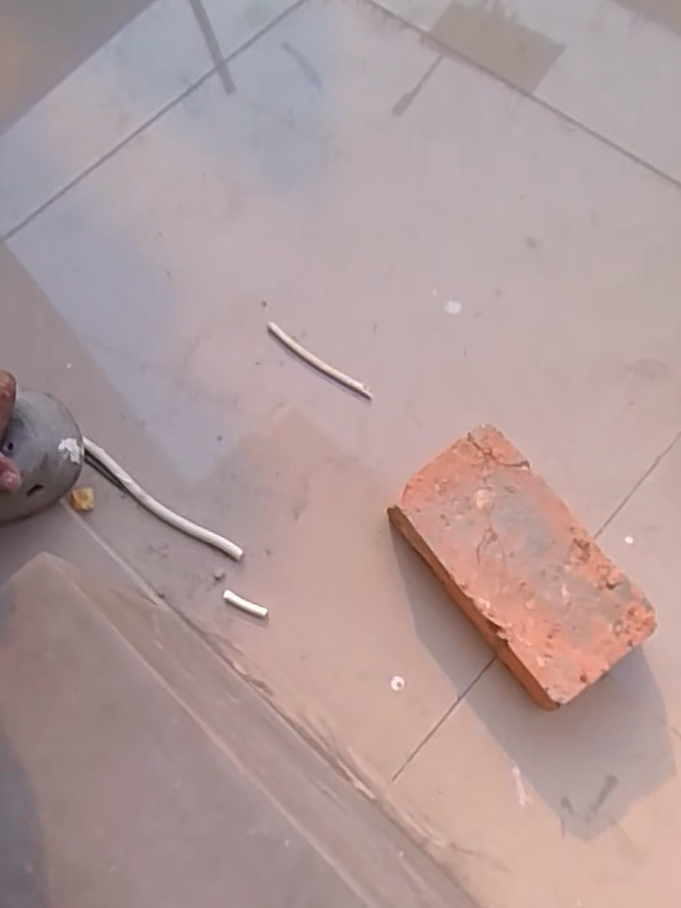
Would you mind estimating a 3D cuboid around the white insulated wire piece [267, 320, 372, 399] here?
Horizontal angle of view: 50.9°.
[{"bbox_3d":[-0.019,-0.081,0.623,0.110,0.010,0.010,34,73,13],"label":"white insulated wire piece"}]

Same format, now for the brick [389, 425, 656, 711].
[{"bbox_3d":[0.127,0.081,0.529,0.103,0.056,0.187,-35,70,-9],"label":"brick"}]

